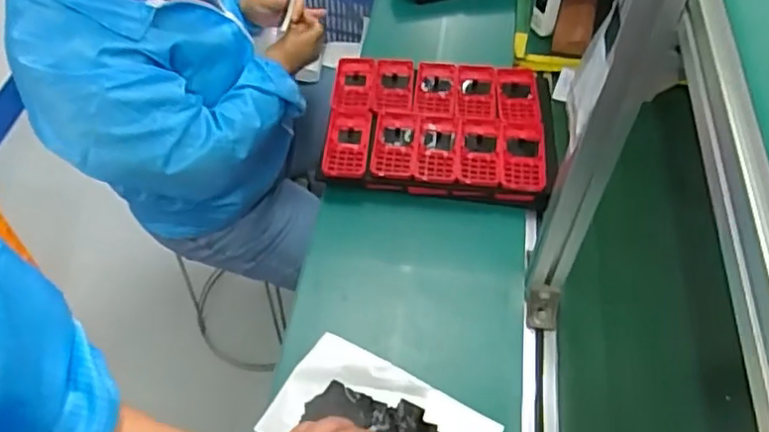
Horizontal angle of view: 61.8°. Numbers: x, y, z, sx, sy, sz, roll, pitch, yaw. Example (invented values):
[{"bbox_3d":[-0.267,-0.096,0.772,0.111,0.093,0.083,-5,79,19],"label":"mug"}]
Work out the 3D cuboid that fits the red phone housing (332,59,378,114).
[{"bbox_3d":[-0.049,-0.208,1.021,0.064,0.011,0.121,6,51,2],"label":"red phone housing"}]

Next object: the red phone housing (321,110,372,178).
[{"bbox_3d":[-0.056,-0.109,0.953,0.064,0.007,0.124,4,51,1],"label":"red phone housing"}]

